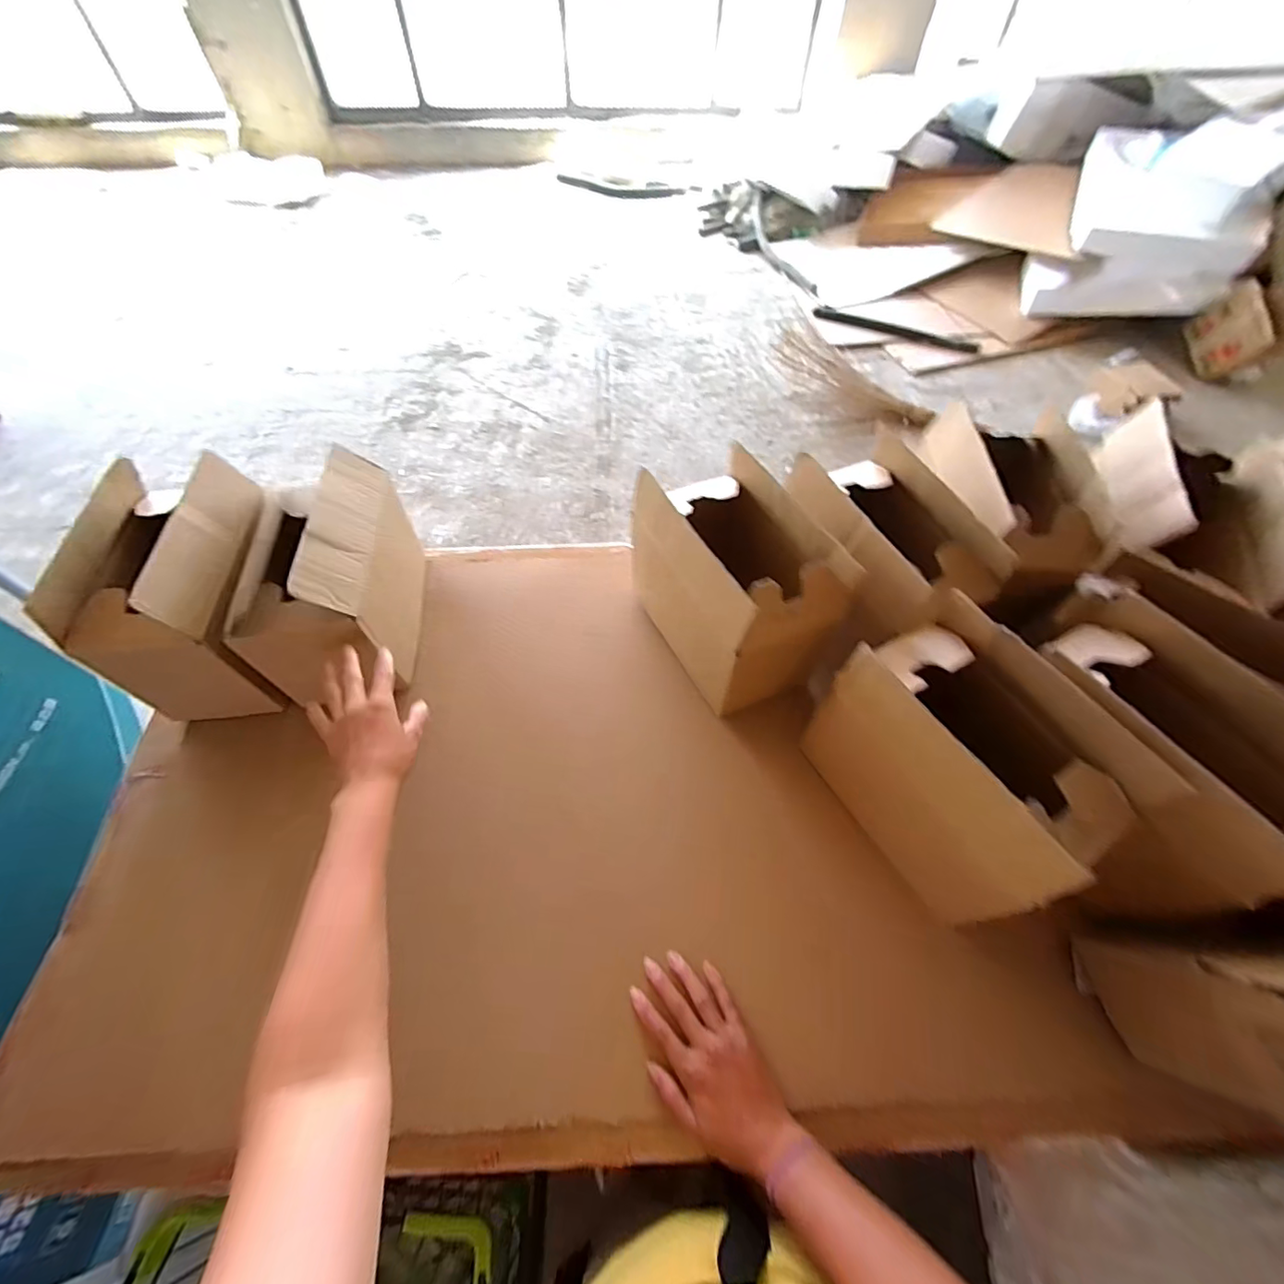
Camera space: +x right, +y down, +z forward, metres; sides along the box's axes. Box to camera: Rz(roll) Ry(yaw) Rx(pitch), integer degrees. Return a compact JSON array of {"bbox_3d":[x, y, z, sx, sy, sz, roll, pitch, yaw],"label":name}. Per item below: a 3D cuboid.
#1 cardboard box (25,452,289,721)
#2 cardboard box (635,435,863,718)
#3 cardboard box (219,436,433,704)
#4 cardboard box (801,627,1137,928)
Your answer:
[{"bbox_3d":[-0.514,-0.061,0.632,0.150,0.209,0.215,-3,57,-2],"label":"cardboard box"},{"bbox_3d":[0.102,-0.068,0.639,0.134,0.206,0.235,-25,61,-16],"label":"cardboard box"},{"bbox_3d":[-0.370,-0.070,0.650,0.135,0.200,0.239,-5,57,-4],"label":"cardboard box"},{"bbox_3d":[0.294,0.115,0.518,0.133,0.204,0.229,-29,62,-18],"label":"cardboard box"}]

